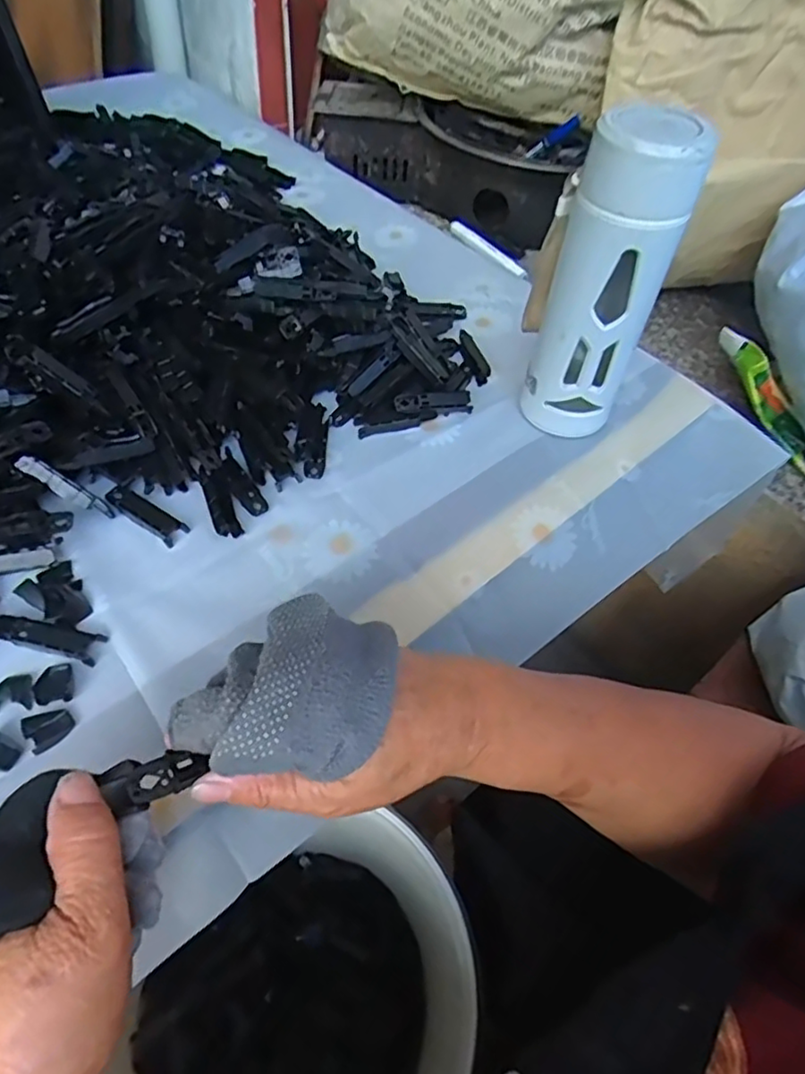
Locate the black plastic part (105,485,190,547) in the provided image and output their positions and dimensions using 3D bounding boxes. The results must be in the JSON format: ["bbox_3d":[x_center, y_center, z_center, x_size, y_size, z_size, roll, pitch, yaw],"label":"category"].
[{"bbox_3d":[-0.176,-0.018,0.424,0.063,0.008,0.017,31,58,16],"label":"black plastic part"}]

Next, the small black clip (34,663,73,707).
[{"bbox_3d":[-0.197,0.083,0.353,0.019,0.004,0.023,-14,57,-15],"label":"small black clip"}]

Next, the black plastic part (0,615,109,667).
[{"bbox_3d":[-0.210,0.057,0.366,0.065,0.009,0.019,14,54,5],"label":"black plastic part"}]

